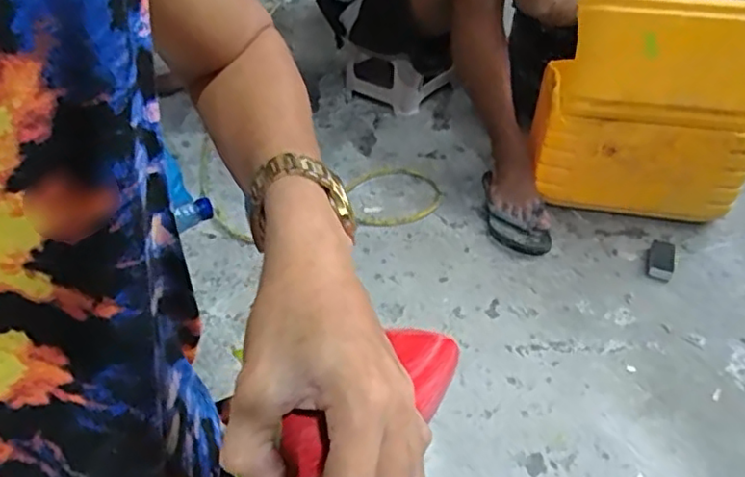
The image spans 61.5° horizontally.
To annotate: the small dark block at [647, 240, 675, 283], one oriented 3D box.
[{"bbox_3d":[0.551,0.040,1.195,0.044,0.025,0.095,15,42,15],"label":"small dark block"}]

